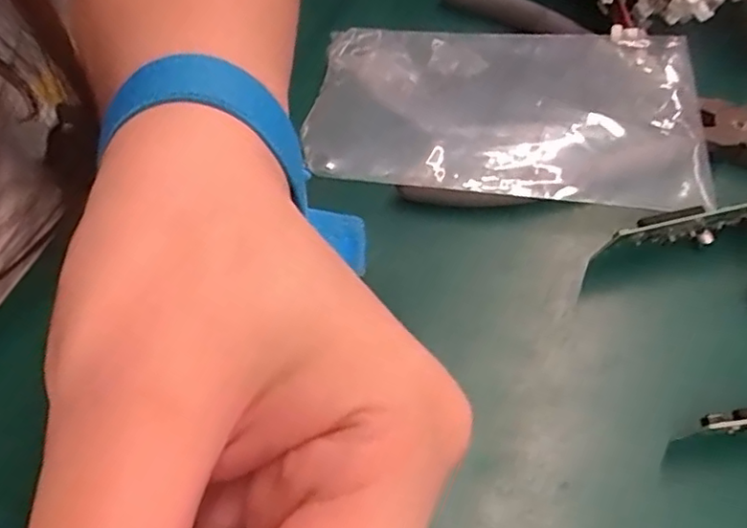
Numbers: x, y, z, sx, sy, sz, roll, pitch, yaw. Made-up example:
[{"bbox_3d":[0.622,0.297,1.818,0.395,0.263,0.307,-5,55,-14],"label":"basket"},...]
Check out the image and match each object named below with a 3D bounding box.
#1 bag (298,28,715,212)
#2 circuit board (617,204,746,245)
[{"bbox_3d":[0.047,-0.055,0.230,0.136,0.017,0.075,4,59,-1],"label":"bag"},{"bbox_3d":[0.112,-0.013,0.202,0.073,0.019,0.007,-8,60,-8],"label":"circuit board"}]

